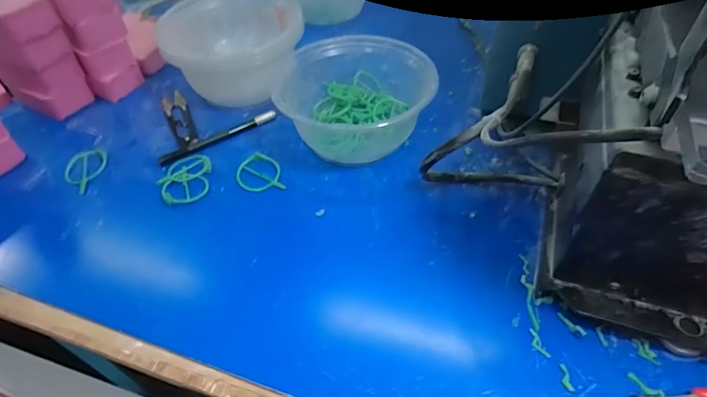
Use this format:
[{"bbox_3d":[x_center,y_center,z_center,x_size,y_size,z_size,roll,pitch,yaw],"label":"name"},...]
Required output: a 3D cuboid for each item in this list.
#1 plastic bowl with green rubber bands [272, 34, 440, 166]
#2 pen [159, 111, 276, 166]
[{"bbox_3d":[0.000,-0.091,0.380,0.123,0.059,0.114,-2,48,2],"label":"plastic bowl with green rubber bands"},{"bbox_3d":[-0.124,-0.058,0.395,0.113,0.006,0.013,-29,53,-21],"label":"pen"}]

